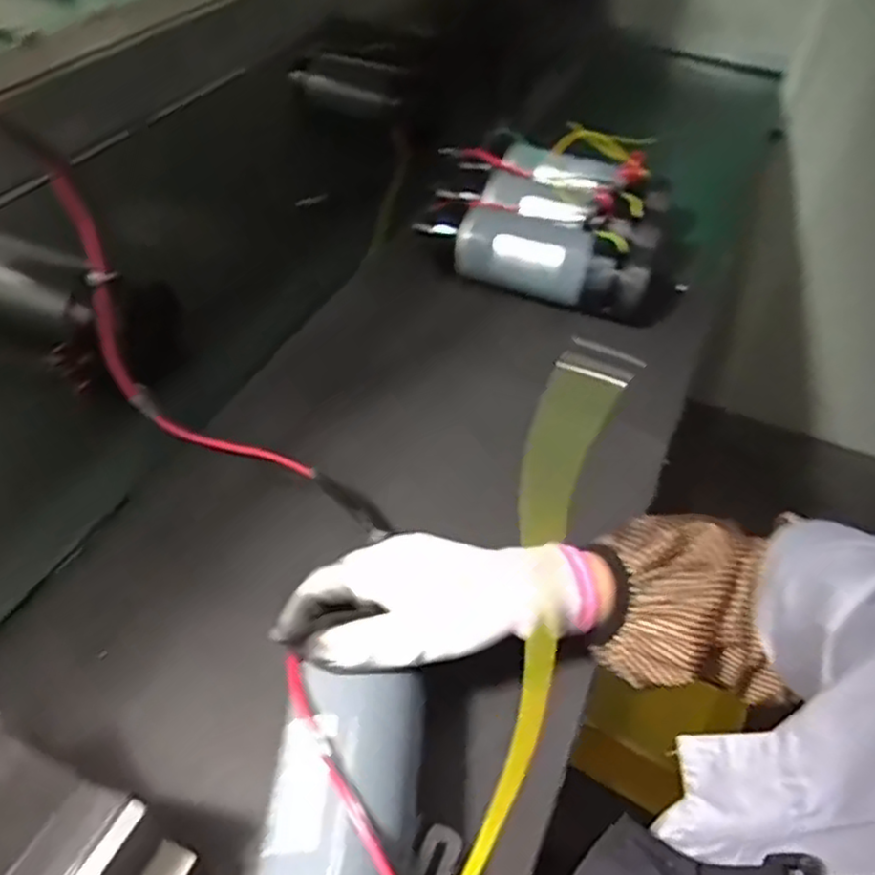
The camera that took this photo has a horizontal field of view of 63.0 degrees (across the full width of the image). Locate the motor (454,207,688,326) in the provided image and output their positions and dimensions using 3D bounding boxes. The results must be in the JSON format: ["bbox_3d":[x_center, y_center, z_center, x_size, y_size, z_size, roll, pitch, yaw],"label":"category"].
[{"bbox_3d":[0.123,-0.167,0.687,0.209,0.064,0.070,20,50,15],"label":"motor"}]

